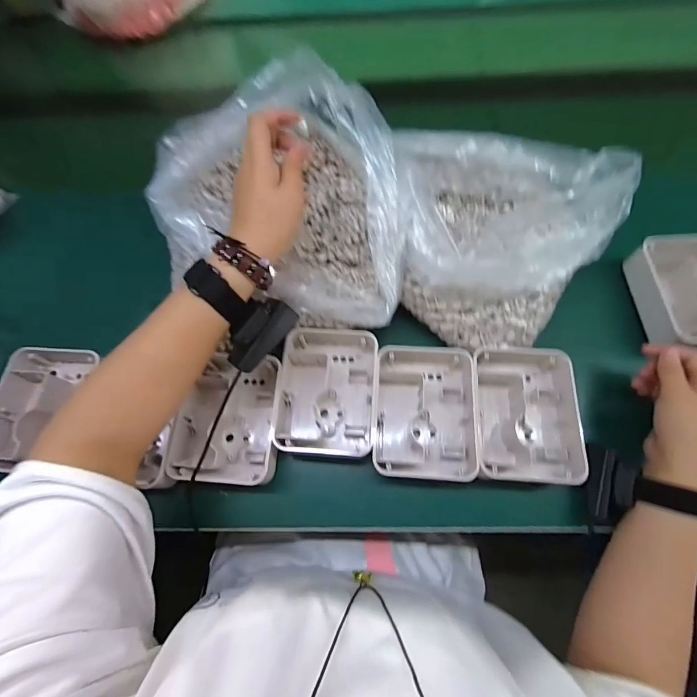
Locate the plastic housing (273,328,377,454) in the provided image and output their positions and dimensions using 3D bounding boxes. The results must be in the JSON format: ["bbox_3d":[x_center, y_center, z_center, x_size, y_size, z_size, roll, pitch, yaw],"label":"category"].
[{"bbox_3d":[-0.021,0.045,0.386,0.100,0.039,0.131,3,69,4],"label":"plastic housing"}]

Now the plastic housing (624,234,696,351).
[{"bbox_3d":[0.382,-0.064,0.412,0.113,0.035,0.139,-3,68,2],"label":"plastic housing"}]

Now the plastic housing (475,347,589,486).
[{"bbox_3d":[0.176,0.066,0.377,0.097,0.049,0.135,3,69,4],"label":"plastic housing"}]

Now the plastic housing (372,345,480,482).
[{"bbox_3d":[0.076,0.063,0.376,0.102,0.035,0.134,3,69,4],"label":"plastic housing"}]

